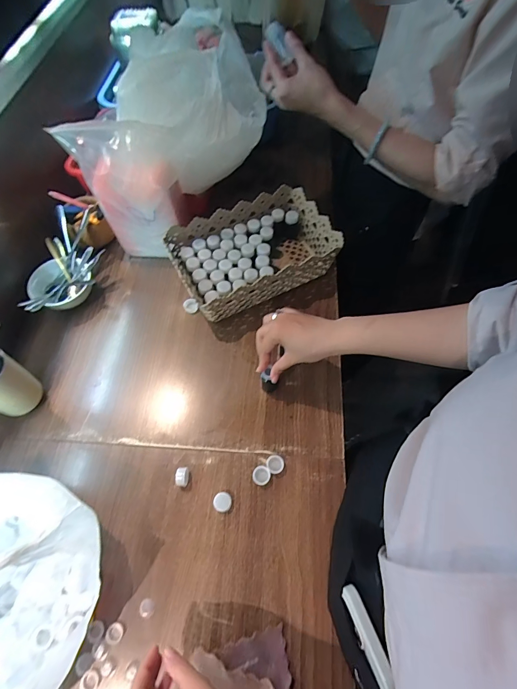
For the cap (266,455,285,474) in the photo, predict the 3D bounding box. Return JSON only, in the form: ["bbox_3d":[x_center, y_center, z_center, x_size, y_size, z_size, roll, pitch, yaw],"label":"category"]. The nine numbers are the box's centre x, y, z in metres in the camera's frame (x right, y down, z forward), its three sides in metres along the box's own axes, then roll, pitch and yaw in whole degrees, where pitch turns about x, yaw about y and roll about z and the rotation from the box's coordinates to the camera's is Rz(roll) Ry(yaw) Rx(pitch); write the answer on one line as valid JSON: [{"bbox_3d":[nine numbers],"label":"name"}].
[{"bbox_3d":[0.025,0.183,0.533,0.026,0.010,0.027,0,62,1],"label":"cap"}]

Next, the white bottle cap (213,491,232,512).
[{"bbox_3d":[-0.053,0.230,0.509,0.027,0.011,0.027,0,62,1],"label":"white bottle cap"}]

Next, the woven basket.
[{"bbox_3d":[-0.010,-0.175,0.686,0.295,0.086,0.190,-25,64,-12],"label":"woven basket"}]

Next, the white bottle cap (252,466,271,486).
[{"bbox_3d":[0.005,0.198,0.526,0.026,0.009,0.027,0,62,1],"label":"white bottle cap"}]

